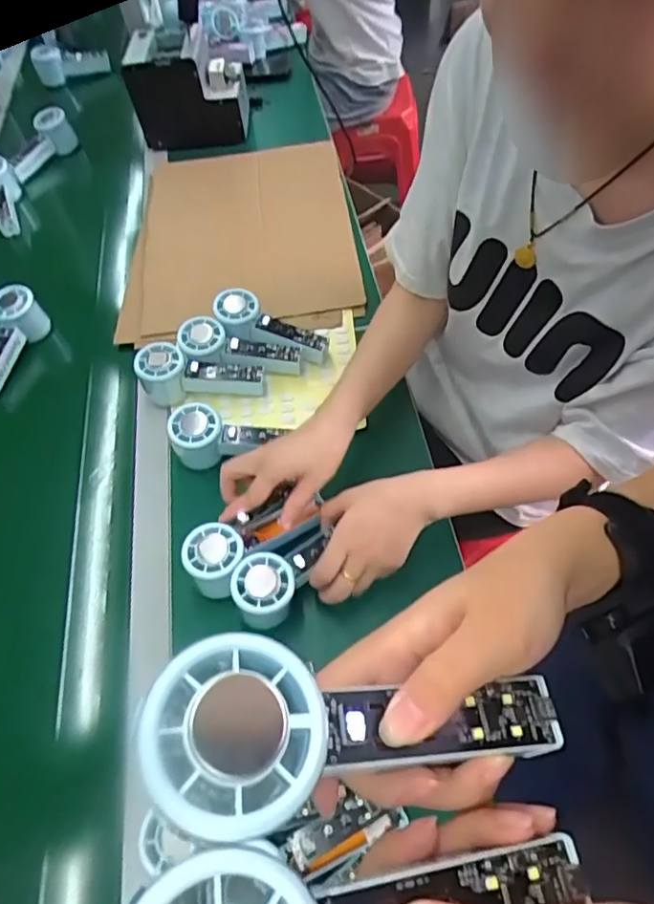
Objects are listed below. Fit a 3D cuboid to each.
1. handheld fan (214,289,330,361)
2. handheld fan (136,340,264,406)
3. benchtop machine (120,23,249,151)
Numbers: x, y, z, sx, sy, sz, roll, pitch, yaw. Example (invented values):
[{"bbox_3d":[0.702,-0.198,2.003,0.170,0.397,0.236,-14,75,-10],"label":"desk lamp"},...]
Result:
[{"bbox_3d":[-0.070,-0.158,0.700,0.151,0.031,0.063,23,60,-2],"label":"handheld fan"},{"bbox_3d":[-0.154,-0.096,0.679,0.146,0.060,0.046,-4,57,2],"label":"handheld fan"},{"bbox_3d":[-0.232,-0.631,0.971,0.182,0.144,0.136,-1,57,4],"label":"benchtop machine"}]

